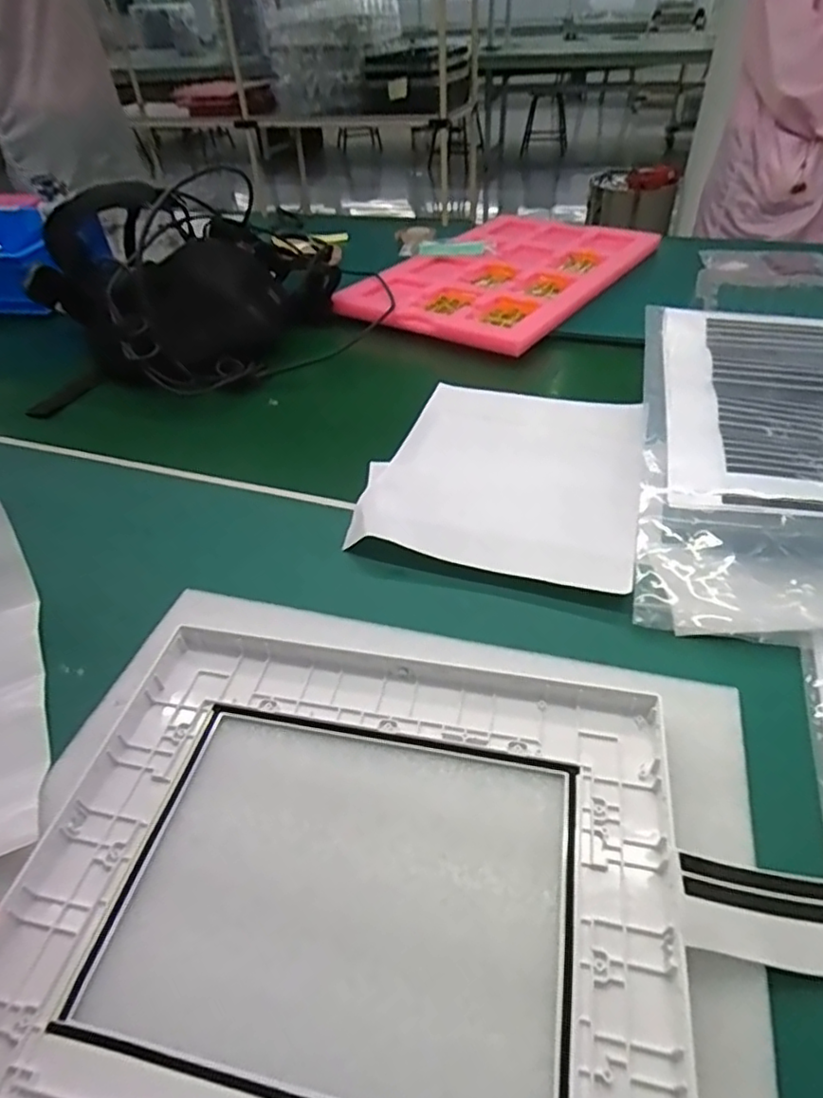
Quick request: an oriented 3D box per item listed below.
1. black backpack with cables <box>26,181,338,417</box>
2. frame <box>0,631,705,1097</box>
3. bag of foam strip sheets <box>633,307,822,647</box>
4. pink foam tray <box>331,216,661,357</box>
[{"bbox_3d":[-0.287,-0.332,0.771,0.376,0.176,0.350,-14,44,-12],"label":"black backpack with cables"},{"bbox_3d":[-0.034,0.161,0.292,0.308,0.024,0.257,7,44,10],"label":"frame"},{"bbox_3d":[0.332,-0.088,0.486,0.283,0.034,0.390,7,52,13],"label":"bag of foam strip sheets"},{"bbox_3d":[0.145,-0.415,0.910,0.290,0.025,0.516,23,49,26],"label":"pink foam tray"}]

